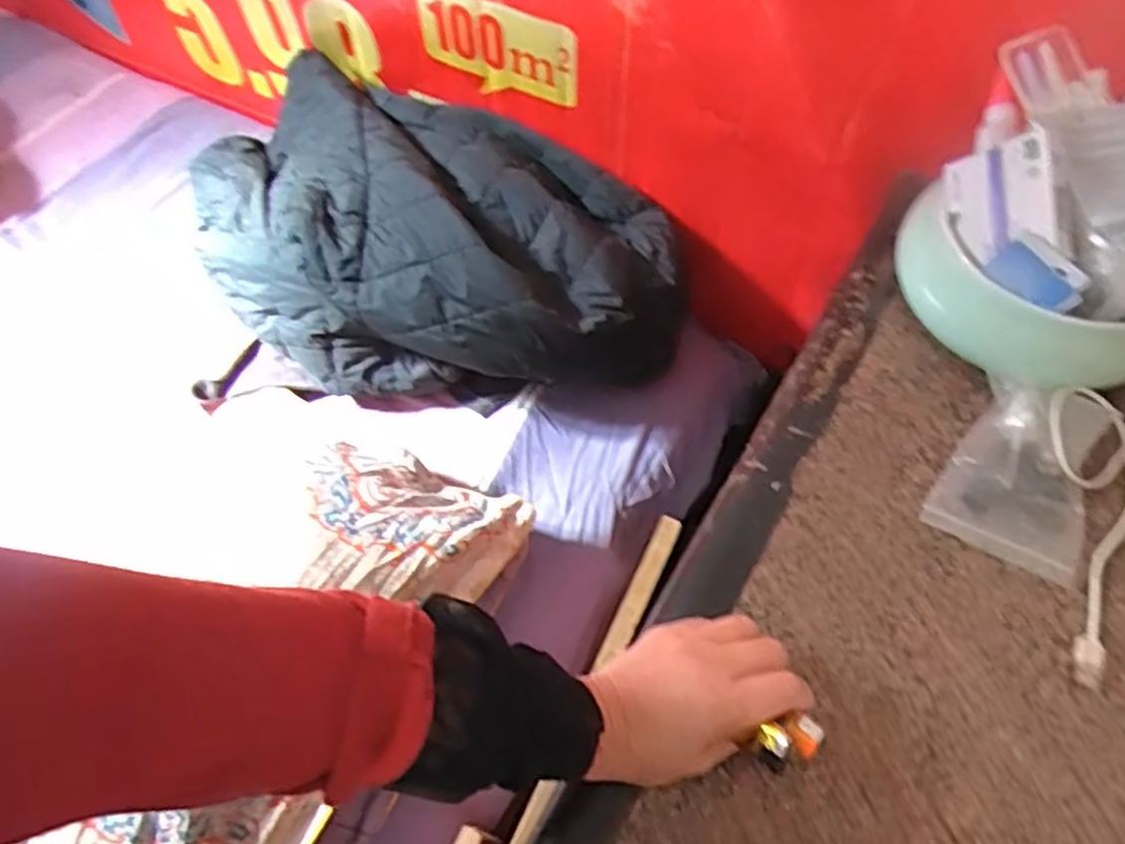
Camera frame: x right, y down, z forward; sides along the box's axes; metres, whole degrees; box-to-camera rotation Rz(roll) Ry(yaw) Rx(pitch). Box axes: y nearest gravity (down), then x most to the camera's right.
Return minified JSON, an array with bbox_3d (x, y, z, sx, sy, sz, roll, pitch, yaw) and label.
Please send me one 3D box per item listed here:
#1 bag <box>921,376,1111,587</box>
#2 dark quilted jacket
[{"bbox_3d":[0.325,0.033,0.525,0.094,0.033,0.128,24,63,16],"label":"bag"},{"bbox_3d":[-0.192,-0.212,0.955,0.700,0.222,0.352,21,62,14],"label":"dark quilted jacket"}]

